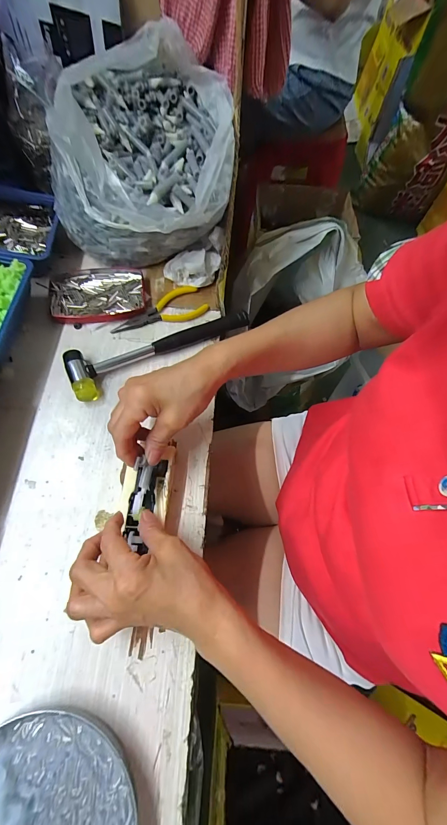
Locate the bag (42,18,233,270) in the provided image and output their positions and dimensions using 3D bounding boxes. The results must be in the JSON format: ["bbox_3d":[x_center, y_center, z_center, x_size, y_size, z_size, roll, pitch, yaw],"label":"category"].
[{"bbox_3d":[-0.099,-0.309,0.404,0.218,0.161,0.215,9,66,1],"label":"bag"}]

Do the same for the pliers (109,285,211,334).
[{"bbox_3d":[-0.086,-0.136,0.415,0.126,0.008,0.047,-19,69,-11],"label":"pliers"}]

